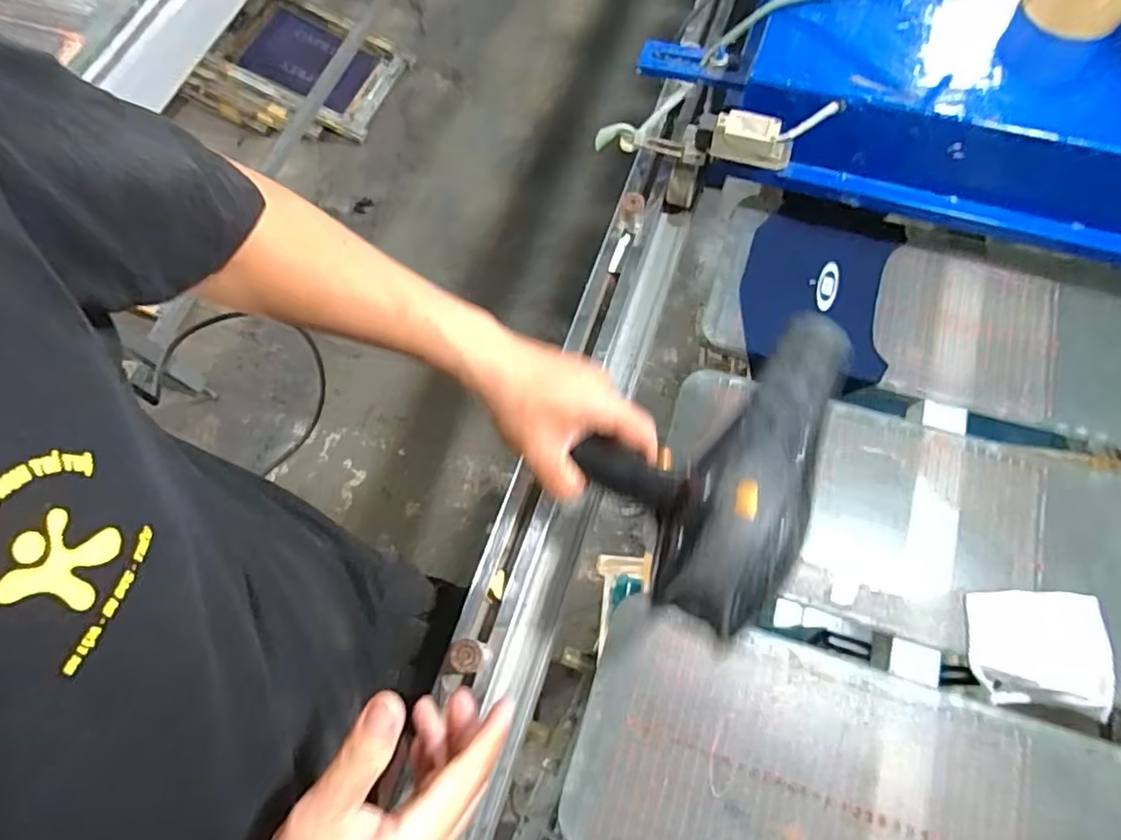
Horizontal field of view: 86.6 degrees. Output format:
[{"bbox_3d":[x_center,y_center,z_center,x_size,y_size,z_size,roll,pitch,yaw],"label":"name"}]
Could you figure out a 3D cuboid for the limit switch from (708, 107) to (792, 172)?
[{"bbox_3d":[0.179,-0.261,0.553,0.073,0.040,0.030,18,69,9],"label":"limit switch"}]

